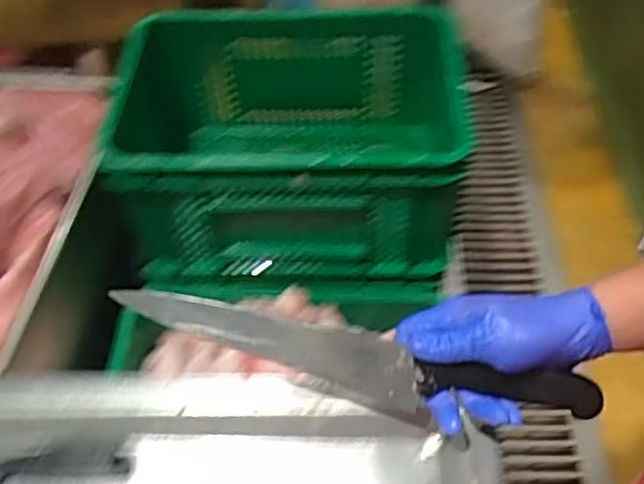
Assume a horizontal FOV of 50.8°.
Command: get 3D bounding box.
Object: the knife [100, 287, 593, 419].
[{"bbox_3d":[0.023,0.090,0.506,0.350,0.047,0.031,12,55,3],"label":"knife"}]

